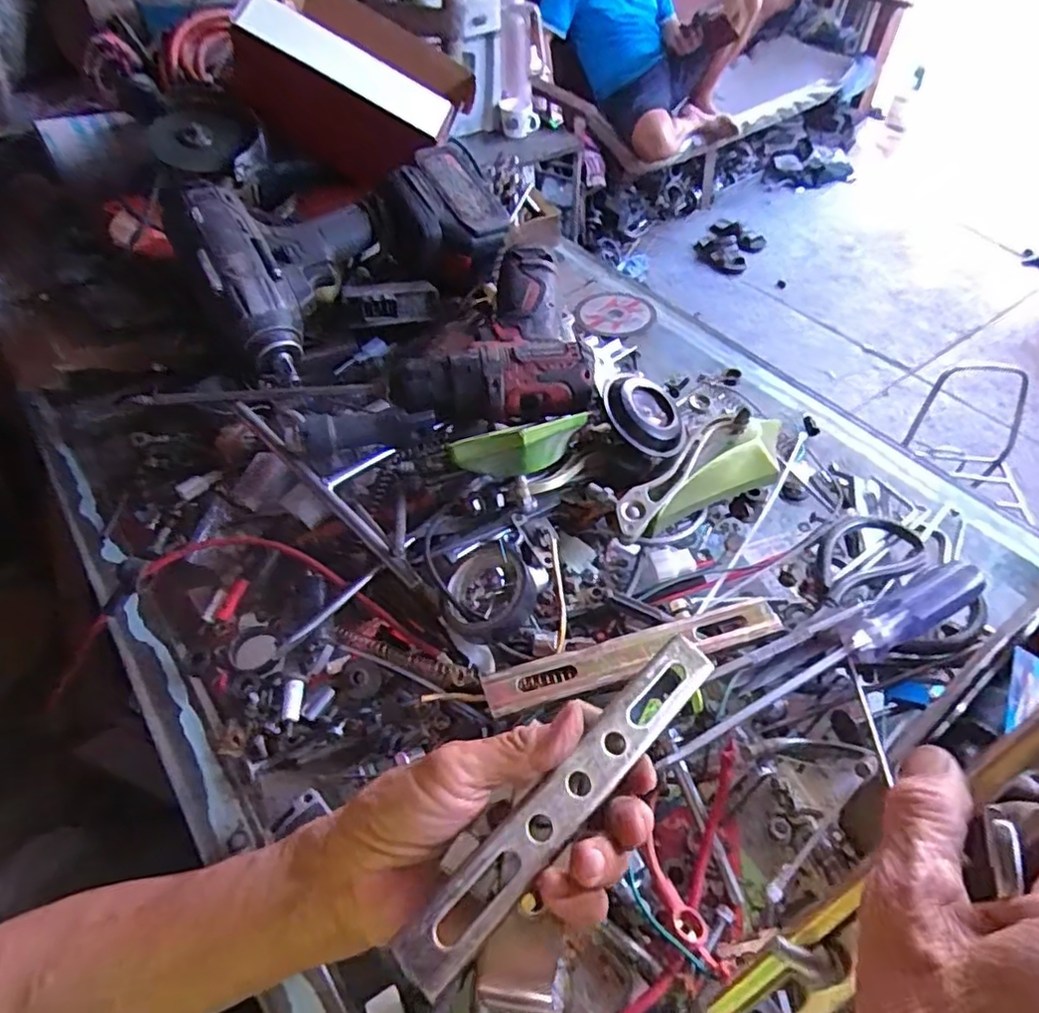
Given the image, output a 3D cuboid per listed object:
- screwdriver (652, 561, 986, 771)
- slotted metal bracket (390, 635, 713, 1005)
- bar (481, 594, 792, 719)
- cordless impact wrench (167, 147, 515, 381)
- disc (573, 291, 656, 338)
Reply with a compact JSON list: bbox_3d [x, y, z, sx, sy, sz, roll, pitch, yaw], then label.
[{"bbox_3d":[0.168,0.084,0.349,0.218,0.027,0.024,-22,54,-15],"label":"screwdriver"},{"bbox_3d":[0.024,0.117,0.265,0.024,0.010,0.177,36,55,26],"label":"slotted metal bracket"},{"bbox_3d":[0.068,0.084,0.362,0.179,0.014,0.025,-15,53,-11],"label":"bar"},{"bbox_3d":[-0.135,-0.218,0.551,0.275,0.103,0.156,-30,57,-21],"label":"cordless impact wrench"},{"bbox_3d":[0.092,-0.188,0.614,0.074,0.006,0.074,-1,51,1],"label":"disc"}]

